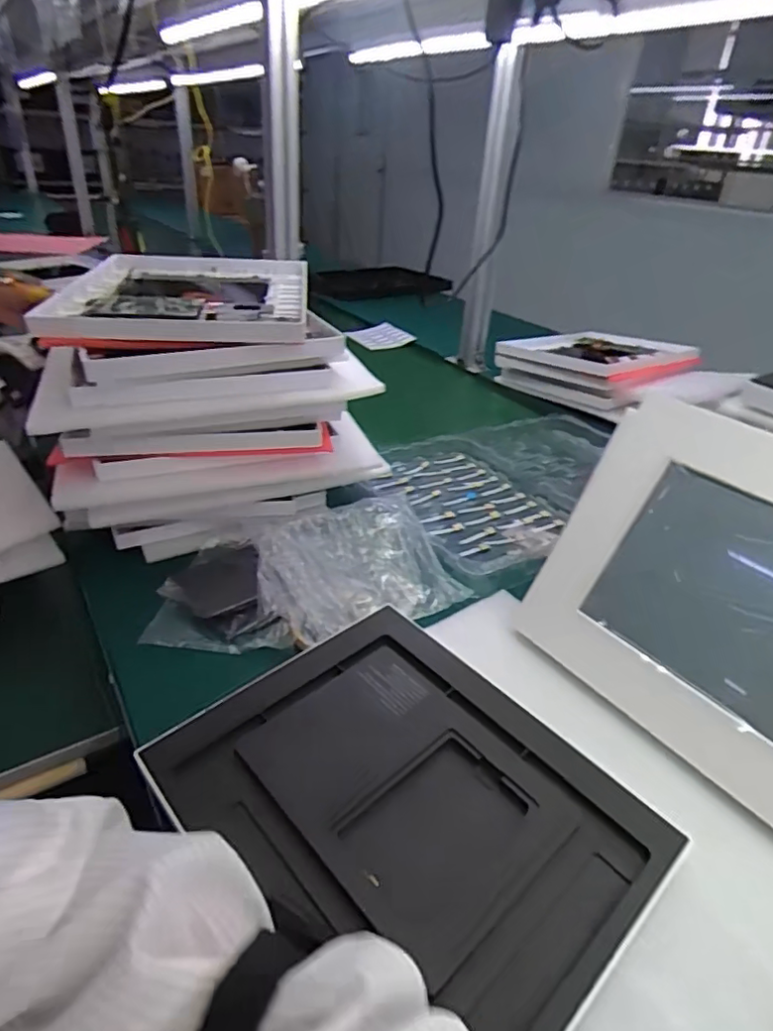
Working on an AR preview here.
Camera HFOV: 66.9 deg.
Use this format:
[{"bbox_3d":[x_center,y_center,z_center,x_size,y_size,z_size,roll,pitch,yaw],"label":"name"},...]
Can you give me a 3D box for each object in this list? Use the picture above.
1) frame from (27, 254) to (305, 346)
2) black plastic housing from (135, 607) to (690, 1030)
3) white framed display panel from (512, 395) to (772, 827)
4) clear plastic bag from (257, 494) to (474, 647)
[{"bbox_3d":[-0.222,-0.250,0.664,0.270,0.032,0.289,-4,33,-12],"label":"frame"},{"bbox_3d":[0.011,0.198,0.411,0.238,0.021,0.296,-23,41,-36],"label":"black plastic housing"},{"bbox_3d":[0.274,0.070,0.447,0.025,0.242,0.320,11,18,-47],"label":"white framed display panel"},{"bbox_3d":[-0.030,0.055,0.601,0.186,0.017,0.142,-16,64,-27],"label":"clear plastic bag"}]

